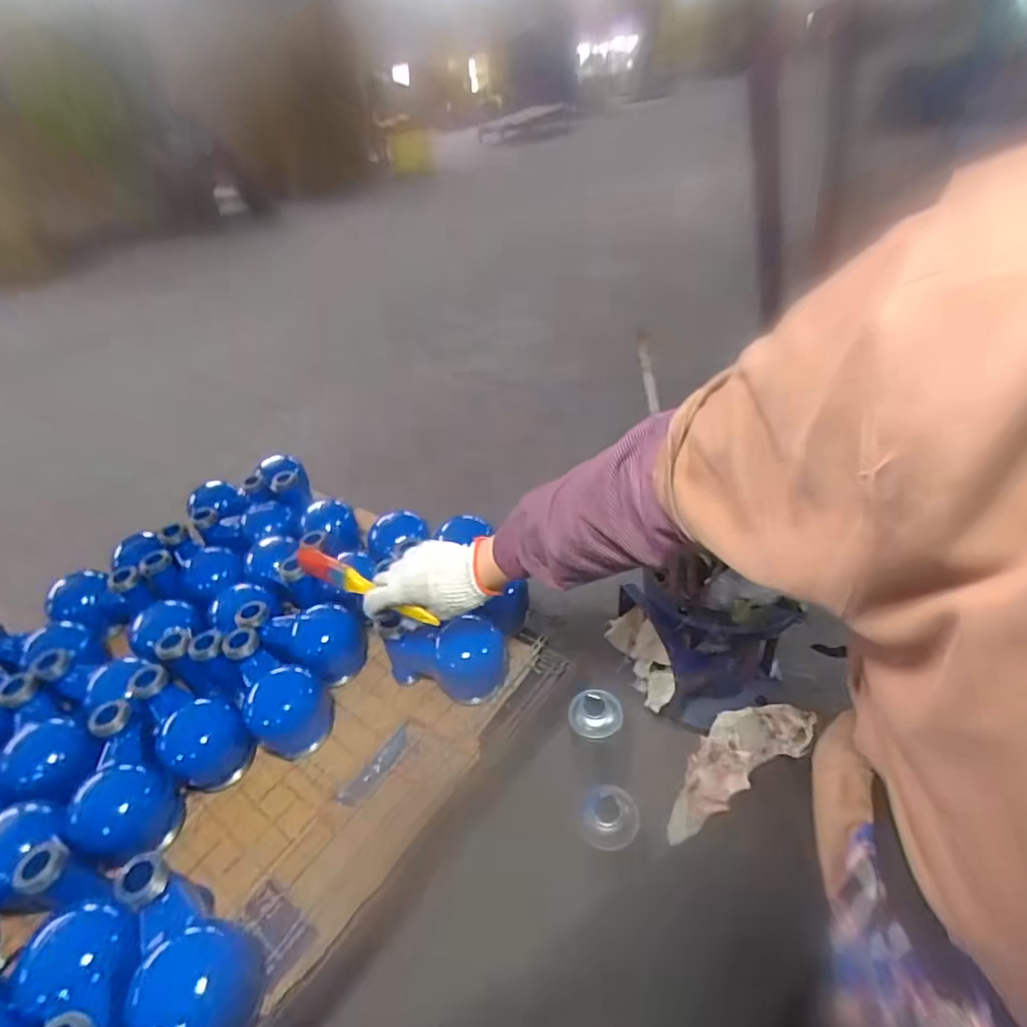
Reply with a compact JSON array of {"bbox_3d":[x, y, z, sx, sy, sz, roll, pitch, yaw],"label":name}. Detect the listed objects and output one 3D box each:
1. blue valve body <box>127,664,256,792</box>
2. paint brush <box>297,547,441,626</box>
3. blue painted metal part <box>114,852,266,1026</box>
[{"bbox_3d":[-0.397,0.254,0.696,0.170,0.076,0.085,36,49,18],"label":"blue valve body"},{"bbox_3d":[-0.162,0.083,0.622,0.172,0.030,0.017,24,42,12],"label":"paint brush"},{"bbox_3d":[-0.297,0.394,0.506,0.137,0.105,0.092,21,47,32],"label":"blue painted metal part"}]

